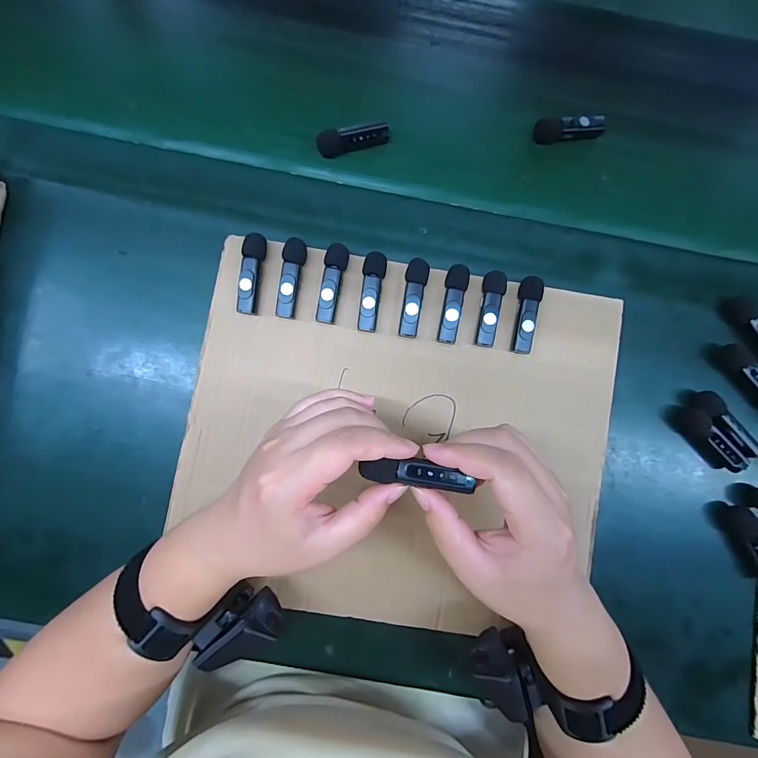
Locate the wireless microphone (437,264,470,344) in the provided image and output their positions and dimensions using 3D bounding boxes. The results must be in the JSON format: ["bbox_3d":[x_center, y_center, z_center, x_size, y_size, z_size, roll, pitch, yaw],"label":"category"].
[{"bbox_3d":[0.063,-0.062,0.313,0.019,0.012,0.065,9,85,0],"label":"wireless microphone"}]

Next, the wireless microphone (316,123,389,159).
[{"bbox_3d":[-0.023,-0.214,0.336,0.064,0.019,0.016,-14,85,-2],"label":"wireless microphone"}]

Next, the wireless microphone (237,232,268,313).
[{"bbox_3d":[-0.106,-0.087,0.312,0.017,0.017,0.065,8,85,0],"label":"wireless microphone"}]

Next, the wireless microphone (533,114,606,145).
[{"bbox_3d":[0.177,-0.231,0.348,0.065,0.022,0.017,-8,85,-1],"label":"wireless microphone"}]

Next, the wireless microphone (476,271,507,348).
[{"bbox_3d":[0.093,-0.059,0.314,0.018,0.012,0.061,11,85,0],"label":"wireless microphone"}]

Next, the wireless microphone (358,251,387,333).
[{"bbox_3d":[-0.006,-0.072,0.314,0.018,0.017,0.065,7,85,0],"label":"wireless microphone"}]

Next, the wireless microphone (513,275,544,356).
[{"bbox_3d":[0.123,-0.054,0.316,0.019,0.016,0.063,13,85,1],"label":"wireless microphone"}]

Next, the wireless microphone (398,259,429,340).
[{"bbox_3d":[0.029,-0.067,0.316,0.018,0.018,0.064,9,85,0],"label":"wireless microphone"}]

